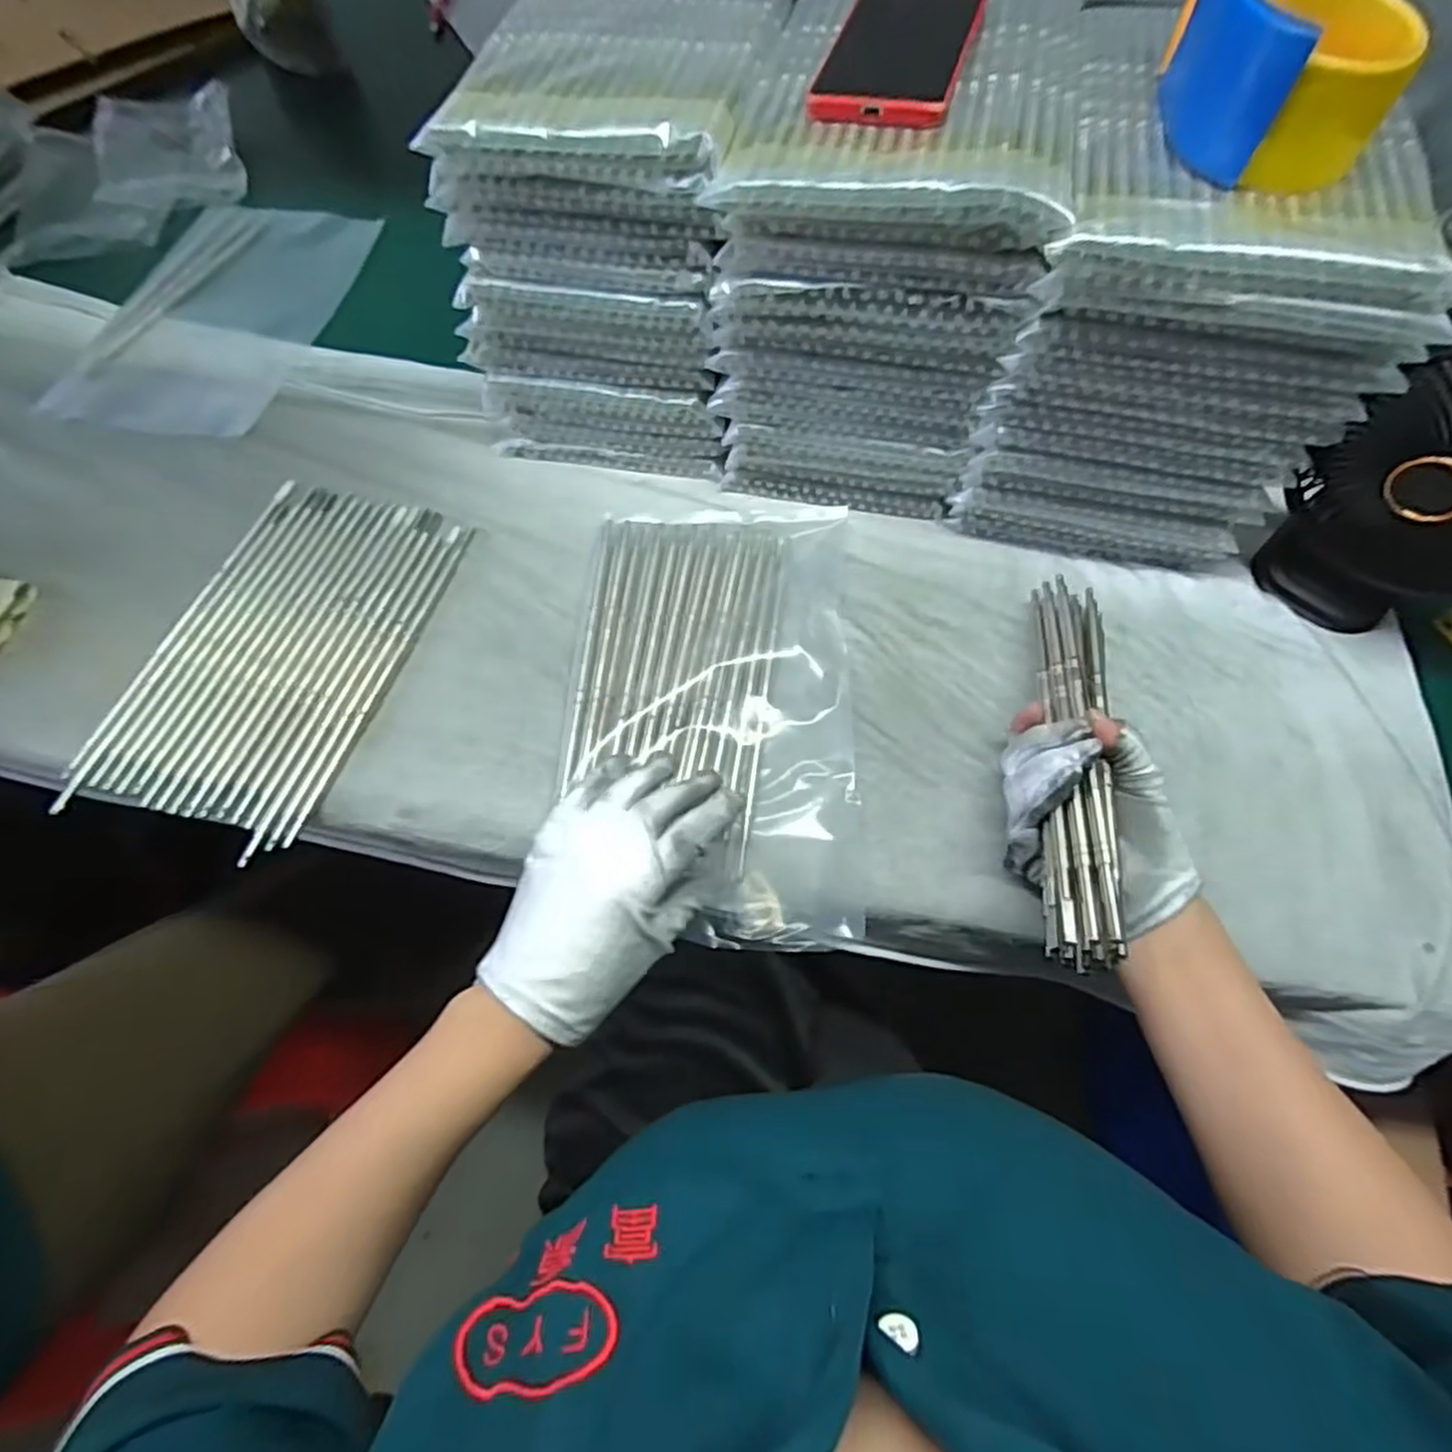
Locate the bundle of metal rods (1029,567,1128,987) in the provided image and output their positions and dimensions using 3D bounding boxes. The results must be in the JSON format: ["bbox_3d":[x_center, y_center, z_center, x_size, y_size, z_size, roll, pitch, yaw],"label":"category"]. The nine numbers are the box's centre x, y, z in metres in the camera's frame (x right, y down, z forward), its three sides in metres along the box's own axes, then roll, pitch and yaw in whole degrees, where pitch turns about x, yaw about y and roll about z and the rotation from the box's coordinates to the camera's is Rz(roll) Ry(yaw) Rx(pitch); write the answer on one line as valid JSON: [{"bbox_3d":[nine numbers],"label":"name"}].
[{"bbox_3d":[0.202,0.007,0.412,0.047,0.037,0.267,14,48,8],"label":"bundle of metal rods"}]

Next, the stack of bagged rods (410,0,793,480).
[{"bbox_3d":[-0.076,-0.355,0.537,0.184,0.224,0.206,10,65,6],"label":"stack of bagged rods"}]

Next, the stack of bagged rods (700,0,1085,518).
[{"bbox_3d":[0.111,-0.336,0.522,0.186,0.224,0.253,12,65,7],"label":"stack of bagged rods"}]

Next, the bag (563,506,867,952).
[{"bbox_3d":[-0.008,-0.020,0.474,0.181,0.026,0.310,2,64,2],"label":"bag"}]

